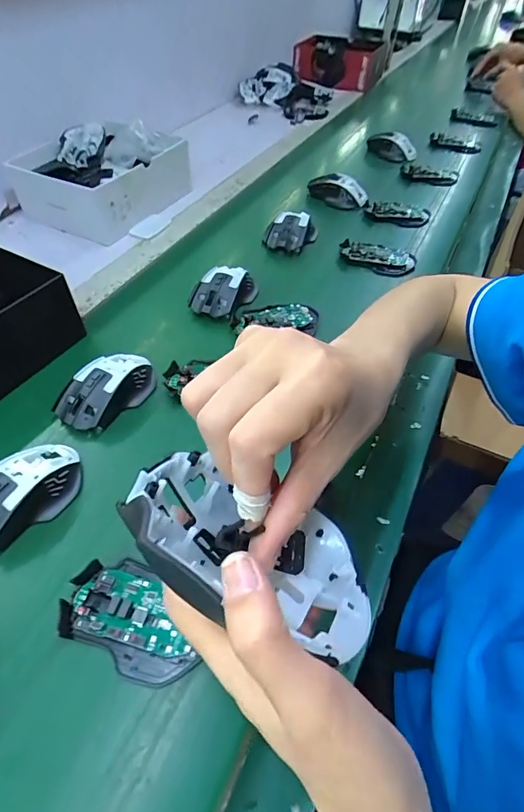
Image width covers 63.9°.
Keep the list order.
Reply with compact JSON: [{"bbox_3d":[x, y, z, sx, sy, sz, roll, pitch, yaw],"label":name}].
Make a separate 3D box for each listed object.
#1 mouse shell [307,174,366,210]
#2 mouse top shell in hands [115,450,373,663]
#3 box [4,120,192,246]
[{"bbox_3d":[0.136,-0.392,0.766,0.116,0.042,0.056,32,57,22],"label":"mouse shell"},{"bbox_3d":[-0.007,0.059,0.183,0.117,0.048,0.063,20,53,15],"label":"mouse top shell in hands"},{"bbox_3d":[-0.269,-0.403,0.736,0.214,0.090,0.251,19,53,14],"label":"box"}]

